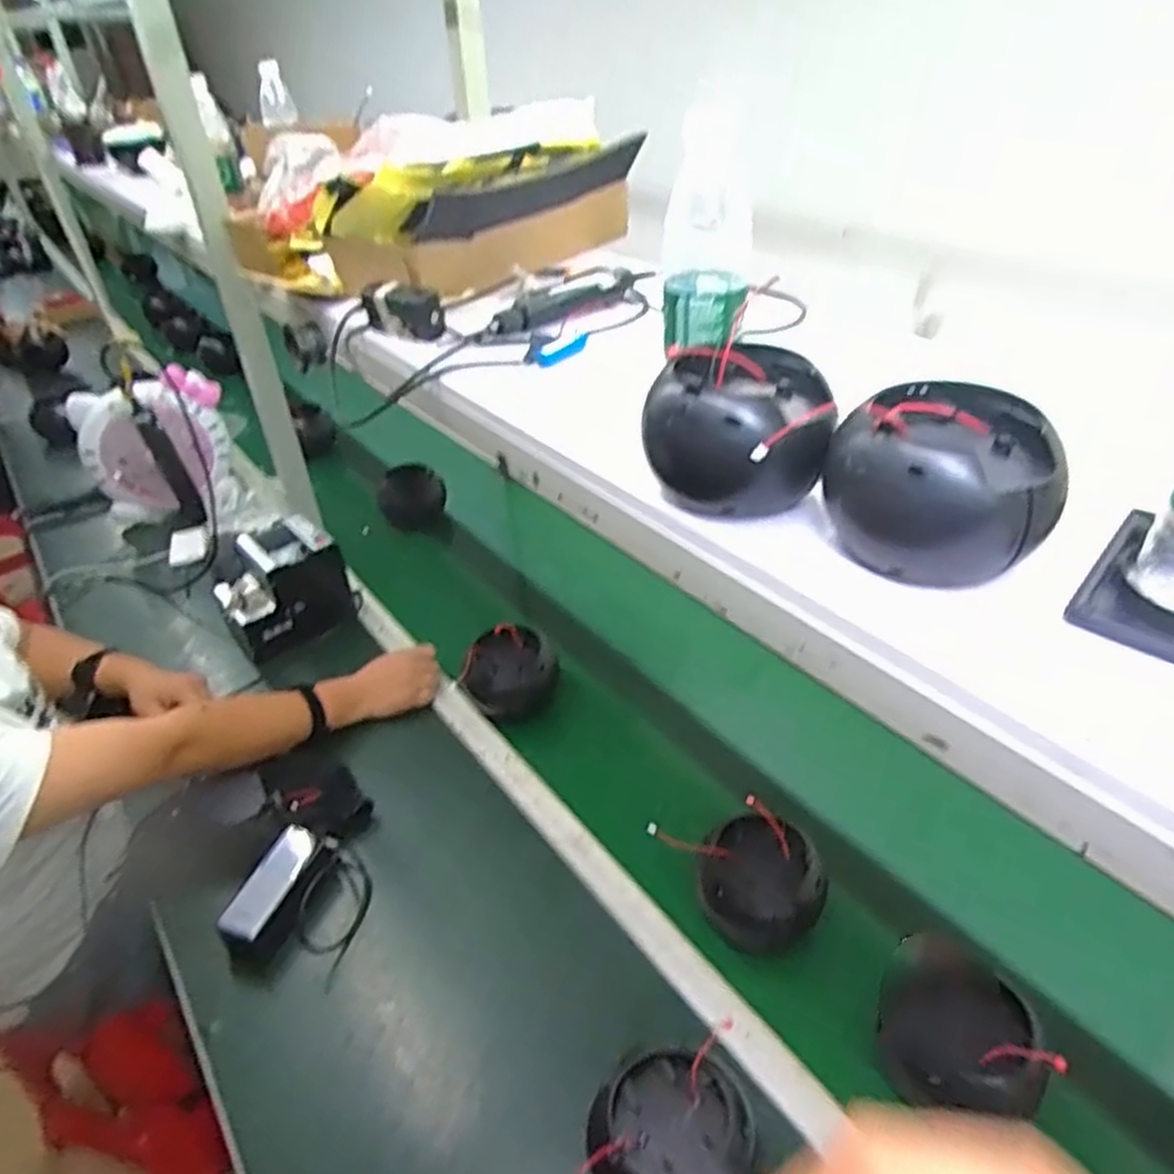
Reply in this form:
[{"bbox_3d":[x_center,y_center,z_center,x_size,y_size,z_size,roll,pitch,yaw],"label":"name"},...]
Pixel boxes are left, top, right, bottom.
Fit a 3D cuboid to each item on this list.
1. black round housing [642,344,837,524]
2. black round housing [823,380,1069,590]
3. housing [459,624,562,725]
[{"bbox_3d":[0.105,-0.106,0.544,0.121,0.081,0.102,17,42,24],"label":"black round housing"},{"bbox_3d":[0.210,-0.066,0.476,0.120,0.078,0.107,12,40,19],"label":"black round housing"},{"bbox_3d":[-0.108,0.123,1.112,0.138,0.099,0.094,-13,38,-12],"label":"housing"}]

